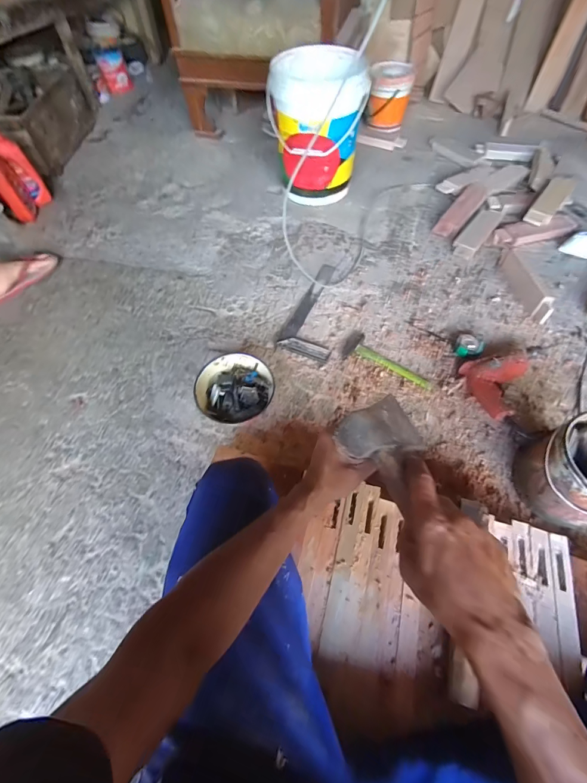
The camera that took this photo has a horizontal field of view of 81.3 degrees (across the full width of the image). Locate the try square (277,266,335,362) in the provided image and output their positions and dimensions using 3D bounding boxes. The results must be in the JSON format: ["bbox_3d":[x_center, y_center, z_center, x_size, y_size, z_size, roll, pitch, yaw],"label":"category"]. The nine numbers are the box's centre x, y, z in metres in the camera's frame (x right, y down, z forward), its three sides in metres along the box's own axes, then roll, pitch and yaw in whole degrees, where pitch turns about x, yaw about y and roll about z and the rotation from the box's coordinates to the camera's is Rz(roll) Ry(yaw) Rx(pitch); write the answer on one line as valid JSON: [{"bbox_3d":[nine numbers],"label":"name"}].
[{"bbox_3d":[0.080,-0.251,1.006,0.144,0.021,0.355,16,63,12],"label":"try square"}]

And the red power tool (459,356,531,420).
[{"bbox_3d":[0.503,-0.009,0.819,0.144,0.068,0.166,-11,59,-5],"label":"red power tool"}]

